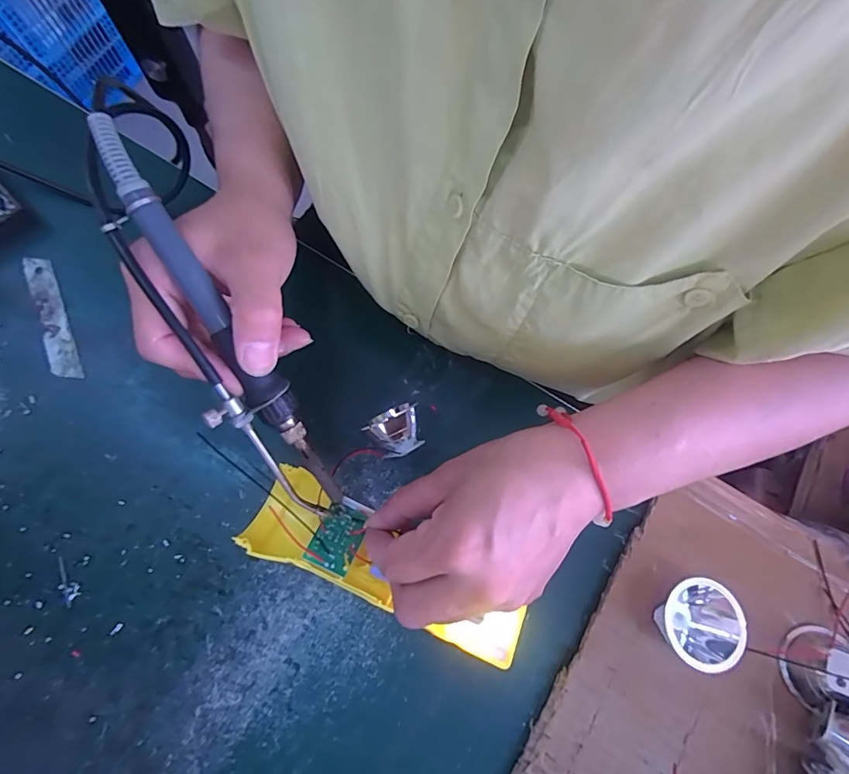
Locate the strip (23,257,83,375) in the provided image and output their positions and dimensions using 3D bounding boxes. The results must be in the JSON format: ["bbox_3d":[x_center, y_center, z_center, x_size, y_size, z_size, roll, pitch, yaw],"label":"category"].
[{"bbox_3d":[-0.253,-0.048,0.311,0.017,0.004,0.098,-21,76,-18],"label":"strip"}]

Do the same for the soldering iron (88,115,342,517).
[{"bbox_3d":[-0.096,-0.018,0.212,0.035,0.016,0.195,-28,107,-10],"label":"soldering iron"}]

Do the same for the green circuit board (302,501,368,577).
[{"bbox_3d":[-0.048,0.083,0.253,0.025,0.004,0.034,24,60,1],"label":"green circuit board"}]

